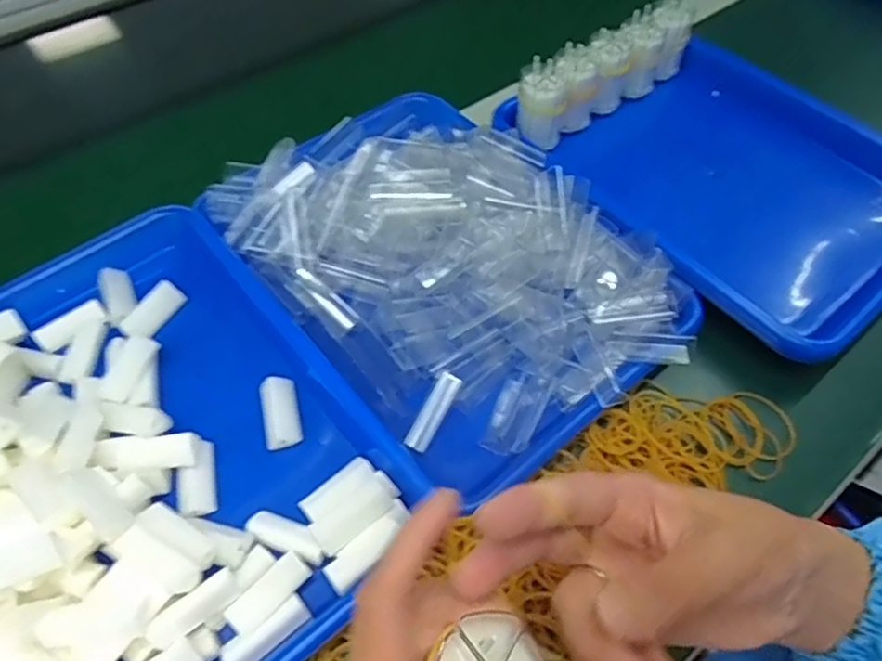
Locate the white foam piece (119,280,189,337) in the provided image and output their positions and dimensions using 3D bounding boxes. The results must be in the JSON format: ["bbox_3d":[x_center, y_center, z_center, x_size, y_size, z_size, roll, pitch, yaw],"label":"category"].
[{"bbox_3d":[-0.205,-0.015,0.433,0.022,0.012,0.047,26,60,16],"label":"white foam piece"}]

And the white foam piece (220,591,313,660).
[{"bbox_3d":[-0.092,0.160,0.319,0.046,0.013,0.015,-35,63,-22],"label":"white foam piece"}]

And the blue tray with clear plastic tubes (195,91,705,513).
[{"bbox_3d":[-0.001,-0.068,0.436,0.224,0.078,0.327,-34,63,-21],"label":"blue tray with clear plastic tubes"}]

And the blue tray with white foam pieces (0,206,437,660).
[{"bbox_3d":[-0.187,0.072,0.366,0.246,0.062,0.325,-35,63,-22],"label":"blue tray with white foam pieces"}]

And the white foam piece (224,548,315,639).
[{"bbox_3d":[-0.092,0.140,0.325,0.017,0.012,0.045,38,63,22],"label":"white foam piece"}]

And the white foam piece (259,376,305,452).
[{"bbox_3d":[-0.104,0.053,0.393,0.023,0.014,0.046,-12,57,-9],"label":"white foam piece"}]

